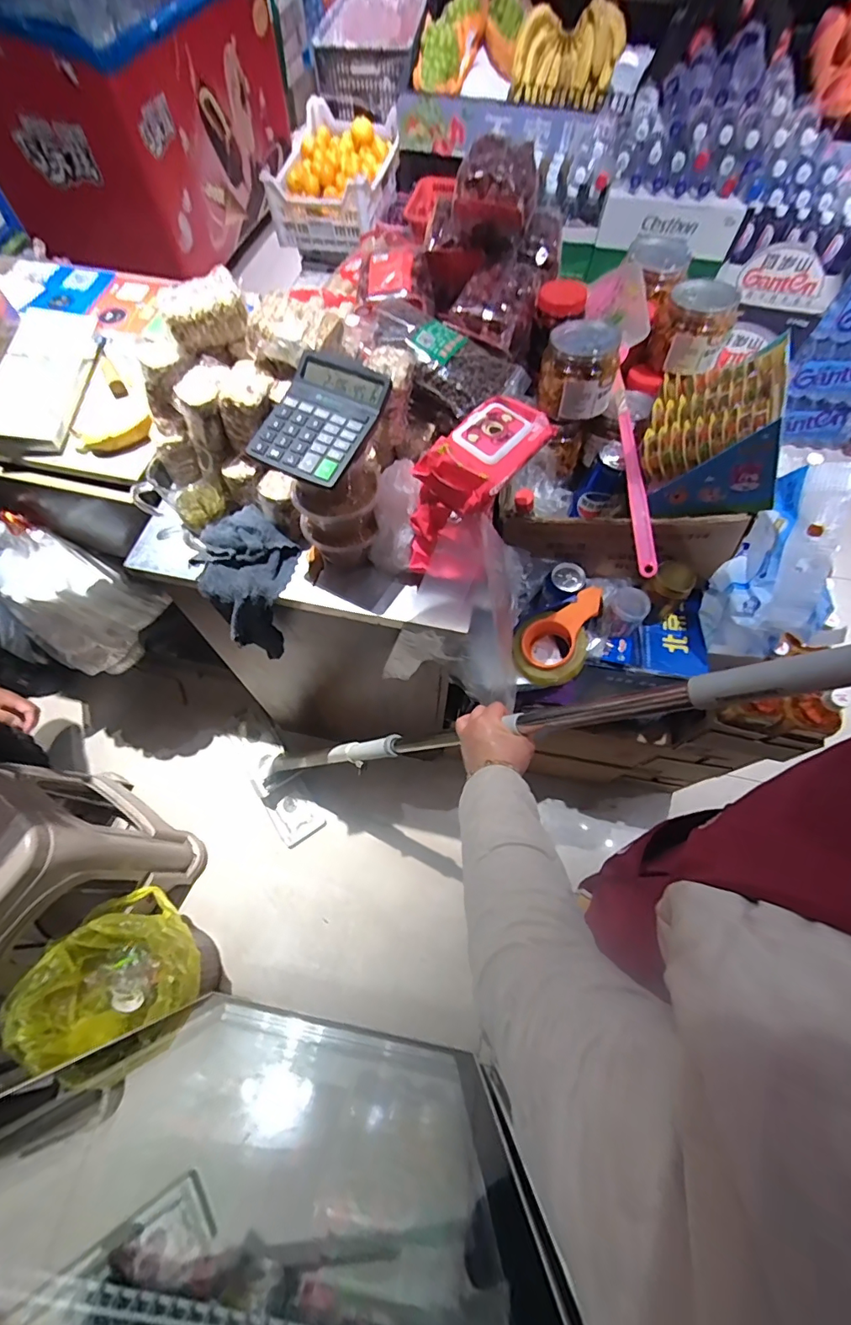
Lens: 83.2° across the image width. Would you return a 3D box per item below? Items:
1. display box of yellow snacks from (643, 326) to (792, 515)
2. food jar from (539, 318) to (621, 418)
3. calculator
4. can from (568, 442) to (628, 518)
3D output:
[{"bbox_3d":[0.414,-0.349,0.699,0.169,0.148,0.224,12,65,5],"label":"display box of yellow snacks"},{"bbox_3d":[0.230,-0.438,0.716,0.104,0.106,0.129,8,64,3],"label":"food jar"},{"bbox_3d":[-0.121,-0.275,0.538,0.116,0.018,0.144,27,79,12],"label":"calculator"},{"bbox_3d":[0.300,-0.297,0.803,0.077,0.134,0.068,26,67,11],"label":"can"}]

